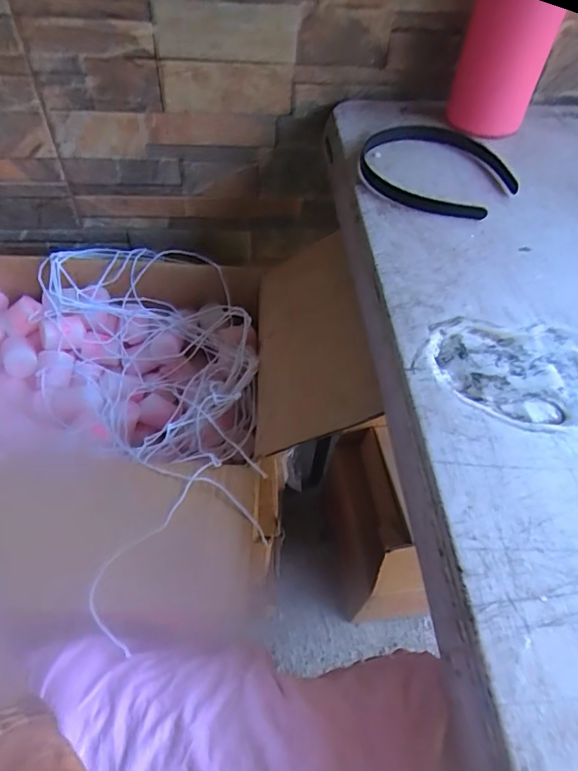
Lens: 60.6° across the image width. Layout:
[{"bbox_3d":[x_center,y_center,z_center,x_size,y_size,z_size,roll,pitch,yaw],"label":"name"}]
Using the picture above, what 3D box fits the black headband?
[{"bbox_3d":[0.128,-0.188,0.430,0.129,0.018,0.113,11,53,5],"label":"black headband"}]

